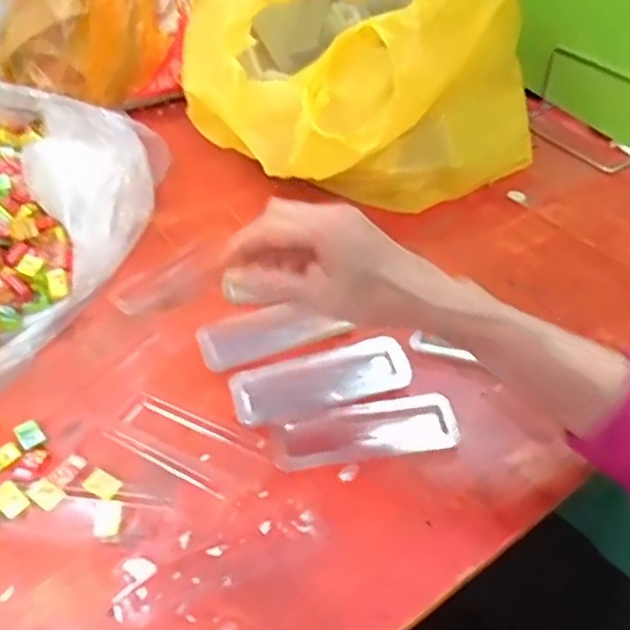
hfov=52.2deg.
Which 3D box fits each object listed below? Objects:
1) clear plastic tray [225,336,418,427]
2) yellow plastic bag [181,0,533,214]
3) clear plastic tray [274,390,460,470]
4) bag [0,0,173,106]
[{"bbox_3d":[0.005,0.051,0.508,0.139,0.007,0.049,-14,62,-8],"label":"clear plastic tray"},{"bbox_3d":[0.036,-0.256,0.649,0.344,0.234,0.253,-29,52,-23],"label":"yellow plastic bag"},{"bbox_3d":[0.038,0.087,0.487,0.136,0.008,0.048,-8,47,-6],"label":"clear plastic tray"},{"bbox_3d":[-0.275,-0.355,0.758,0.130,0.161,0.190,27,53,24],"label":"bag"}]

